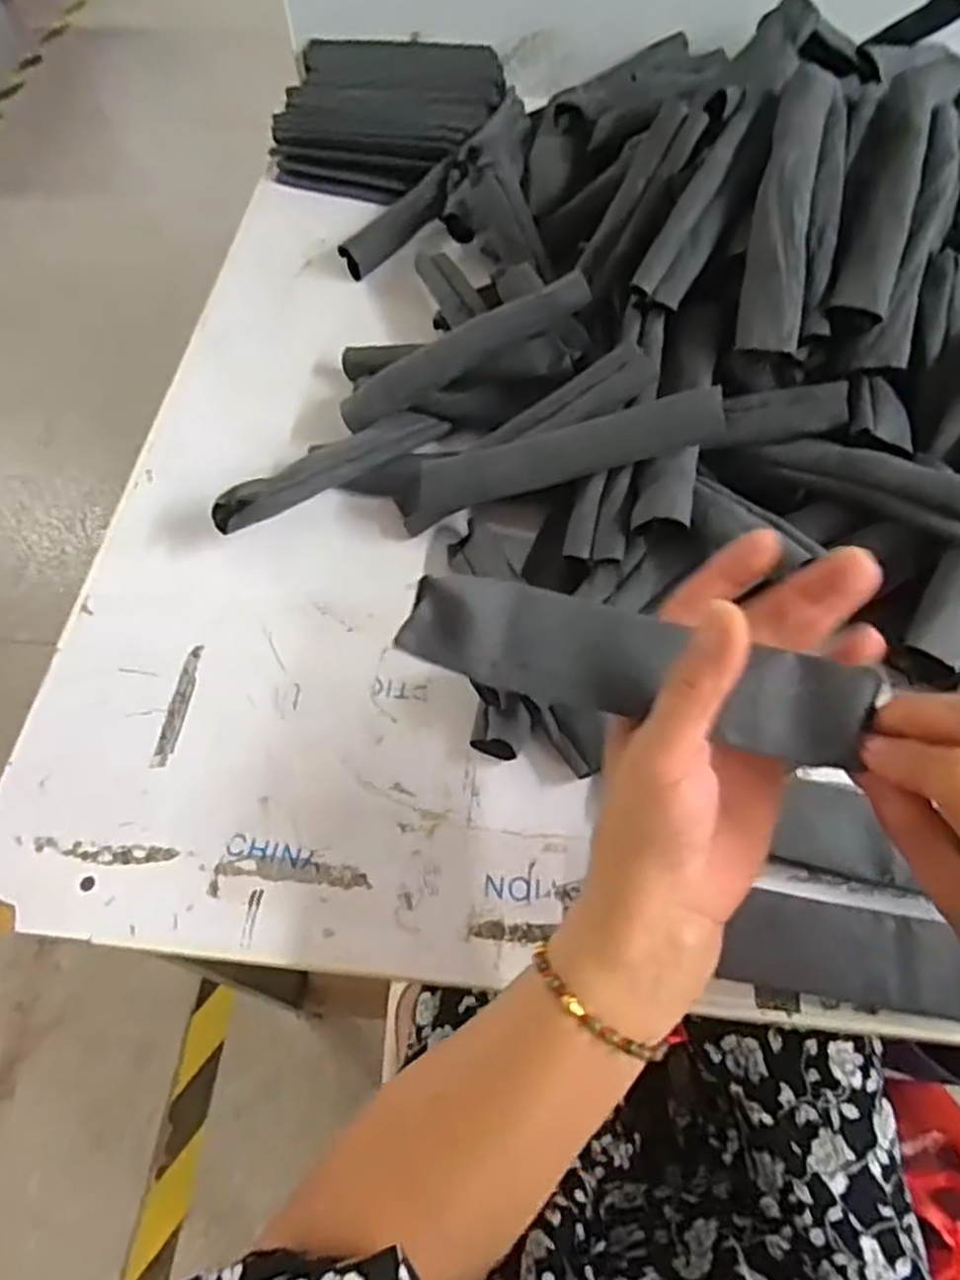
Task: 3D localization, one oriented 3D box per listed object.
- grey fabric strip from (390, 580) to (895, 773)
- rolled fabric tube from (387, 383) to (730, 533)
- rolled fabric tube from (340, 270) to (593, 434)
[{"bbox_3d":[0.060,0.010,0.300,0.178,0.013,0.039,13,79,5],"label":"grey fabric strip"},{"bbox_3d":[0.040,-0.111,0.480,0.213,0.032,0.031,-12,62,22],"label":"rolled fabric tube"},{"bbox_3d":[-0.012,-0.198,0.536,0.185,0.025,0.026,-25,65,13],"label":"rolled fabric tube"}]

